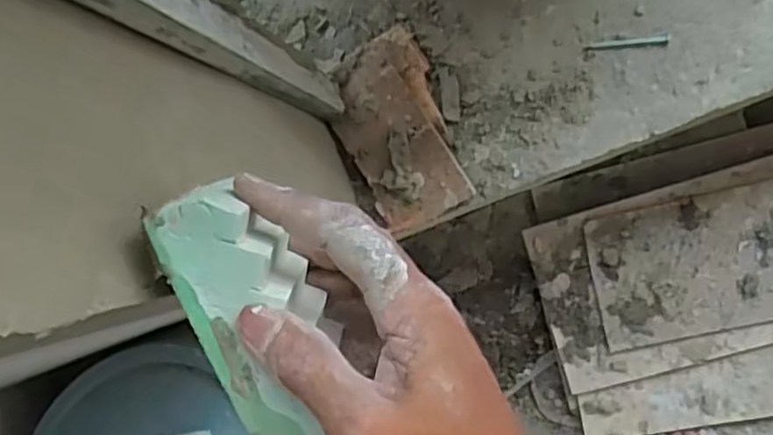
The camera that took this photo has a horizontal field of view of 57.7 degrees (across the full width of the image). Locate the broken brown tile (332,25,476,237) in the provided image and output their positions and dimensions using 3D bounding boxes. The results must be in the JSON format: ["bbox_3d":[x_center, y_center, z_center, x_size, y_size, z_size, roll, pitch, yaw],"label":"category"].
[{"bbox_3d":[0.009,-0.082,0.669,0.096,0.017,0.178,-21,87,8],"label":"broken brown tile"}]

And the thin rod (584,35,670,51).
[{"bbox_3d":[0.221,-0.159,0.643,0.072,0.004,0.008,-4,90,8],"label":"thin rod"}]

